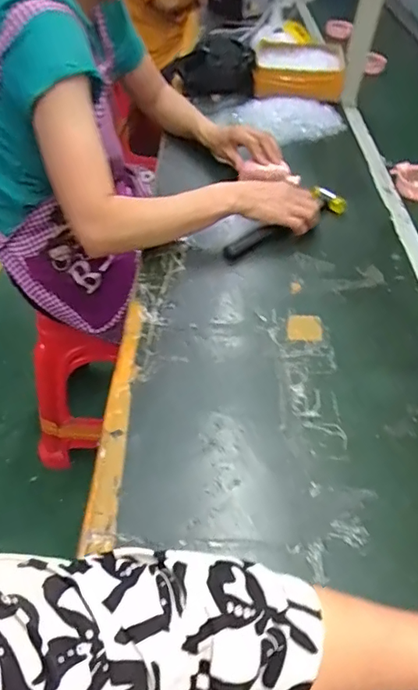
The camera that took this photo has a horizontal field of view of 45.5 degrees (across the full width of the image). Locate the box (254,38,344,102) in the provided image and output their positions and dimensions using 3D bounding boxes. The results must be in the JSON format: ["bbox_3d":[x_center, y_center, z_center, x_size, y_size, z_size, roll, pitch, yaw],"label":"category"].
[{"bbox_3d":[0.212,-0.659,1.176,0.200,0.066,0.203,7,46,2],"label":"box"}]

